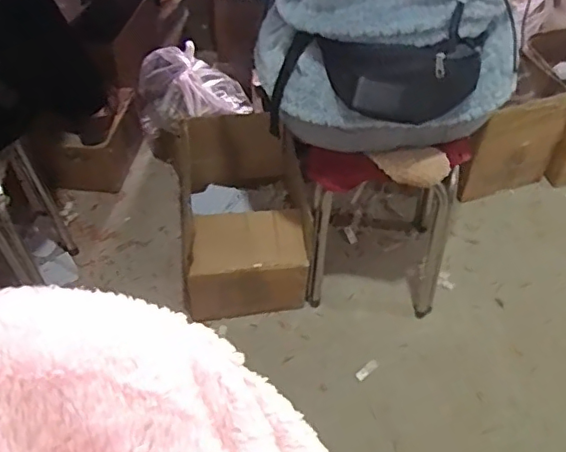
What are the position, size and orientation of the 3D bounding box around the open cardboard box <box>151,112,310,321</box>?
[{"bbox_3d":[-0.114,-0.027,1.367,0.338,0.272,0.373,2,49,-2],"label":"open cardboard box"}]

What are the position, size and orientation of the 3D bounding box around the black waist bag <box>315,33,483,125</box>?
[{"bbox_3d":[0.187,-0.234,0.914,0.252,0.127,0.065,-1,34,-6],"label":"black waist bag"}]

